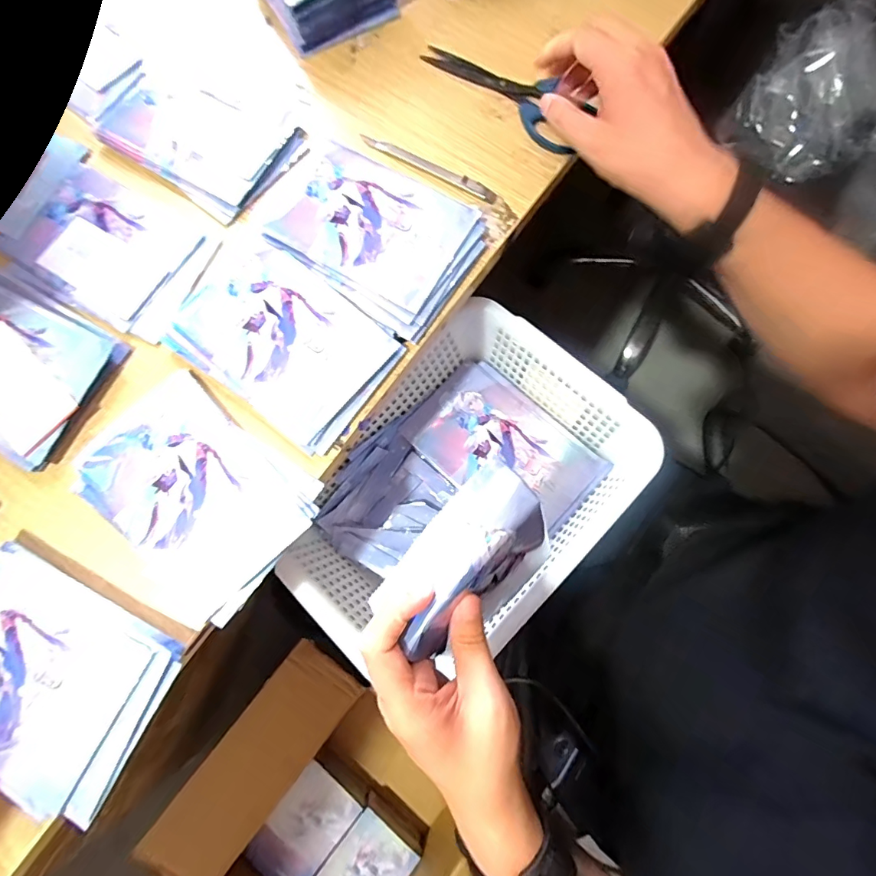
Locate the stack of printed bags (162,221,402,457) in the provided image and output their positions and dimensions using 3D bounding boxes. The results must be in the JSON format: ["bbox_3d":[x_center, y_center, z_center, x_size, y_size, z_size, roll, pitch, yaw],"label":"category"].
[{"bbox_3d":[-0.141,-0.091,0.410,0.190,0.015,0.128,35,79,10],"label":"stack of printed bags"}]

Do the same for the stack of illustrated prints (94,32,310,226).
[{"bbox_3d":[-0.240,-0.317,0.473,0.211,0.012,0.139,35,79,10],"label":"stack of illustrated prints"}]

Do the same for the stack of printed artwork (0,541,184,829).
[{"bbox_3d":[-0.303,0.176,0.349,0.199,0.034,0.123,27,78,8],"label":"stack of printed artwork"}]

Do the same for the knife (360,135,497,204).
[{"bbox_3d":[-0.010,-0.267,0.455,0.148,0.008,0.014,28,78,8],"label":"knife"}]

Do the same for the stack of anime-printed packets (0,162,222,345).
[{"bbox_3d":[-0.310,-0.179,0.444,0.192,0.008,0.119,31,78,9],"label":"stack of anime-printed packets"}]

